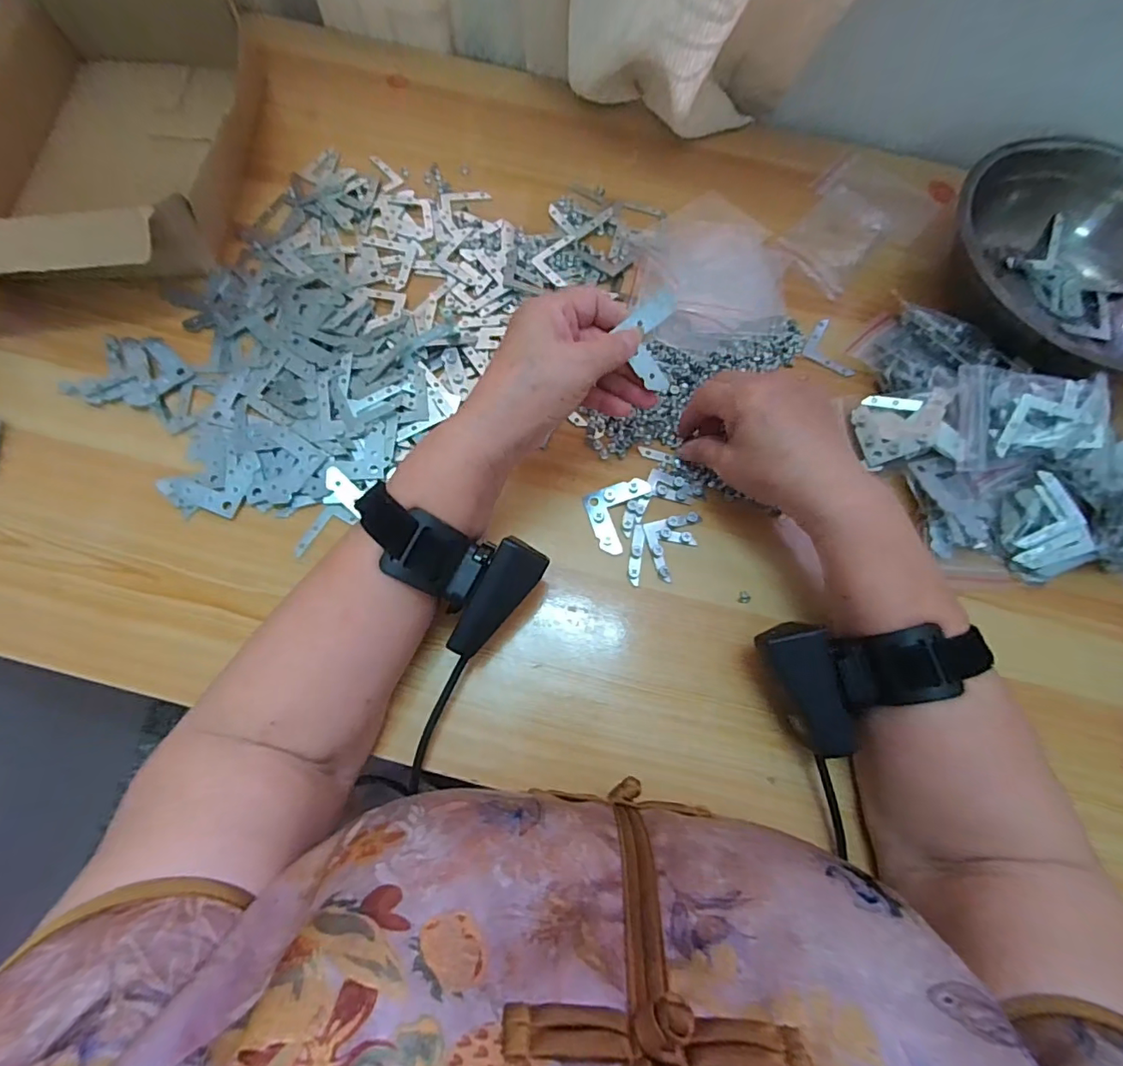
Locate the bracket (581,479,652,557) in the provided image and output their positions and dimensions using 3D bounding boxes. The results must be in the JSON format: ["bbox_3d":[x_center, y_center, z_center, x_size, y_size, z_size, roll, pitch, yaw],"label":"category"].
[{"bbox_3d":[0.042,-0.012,0.359,0.045,0.009,0.044,-16,71,-7],"label":"bracket"}]

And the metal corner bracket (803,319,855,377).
[{"bbox_3d":[0.214,-0.145,0.416,0.041,0.005,0.039,28,72,9],"label":"metal corner bracket"}]

